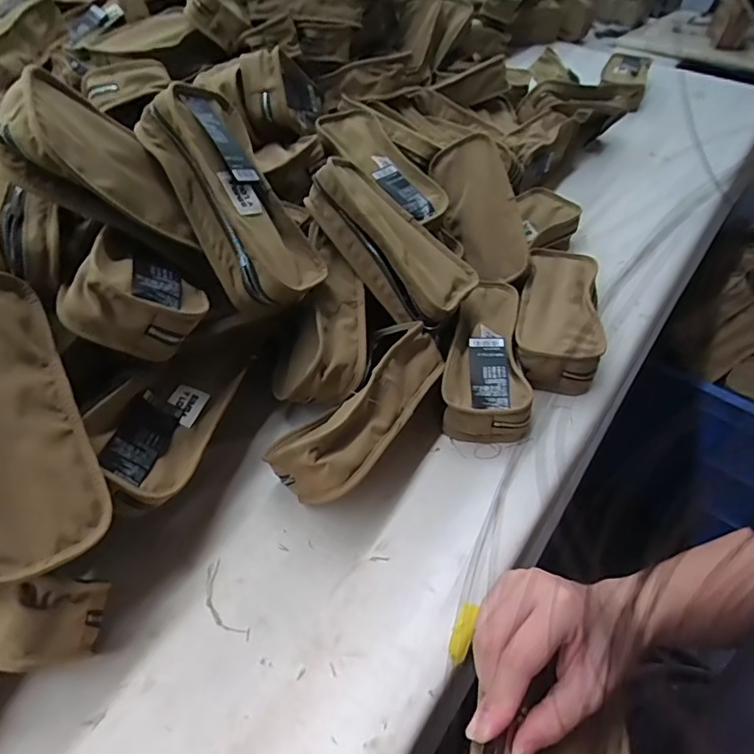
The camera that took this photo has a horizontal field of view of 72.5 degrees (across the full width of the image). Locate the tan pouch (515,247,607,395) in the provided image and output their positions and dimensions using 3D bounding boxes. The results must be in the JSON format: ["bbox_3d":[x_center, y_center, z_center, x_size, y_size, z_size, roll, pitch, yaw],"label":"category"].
[{"bbox_3d":[0.200,-0.073,0.572,0.088,0.042,0.193,11,50,8],"label":"tan pouch"}]

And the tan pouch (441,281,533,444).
[{"bbox_3d":[0.115,-0.023,0.532,0.080,0.054,0.185,10,50,7],"label":"tan pouch"}]

